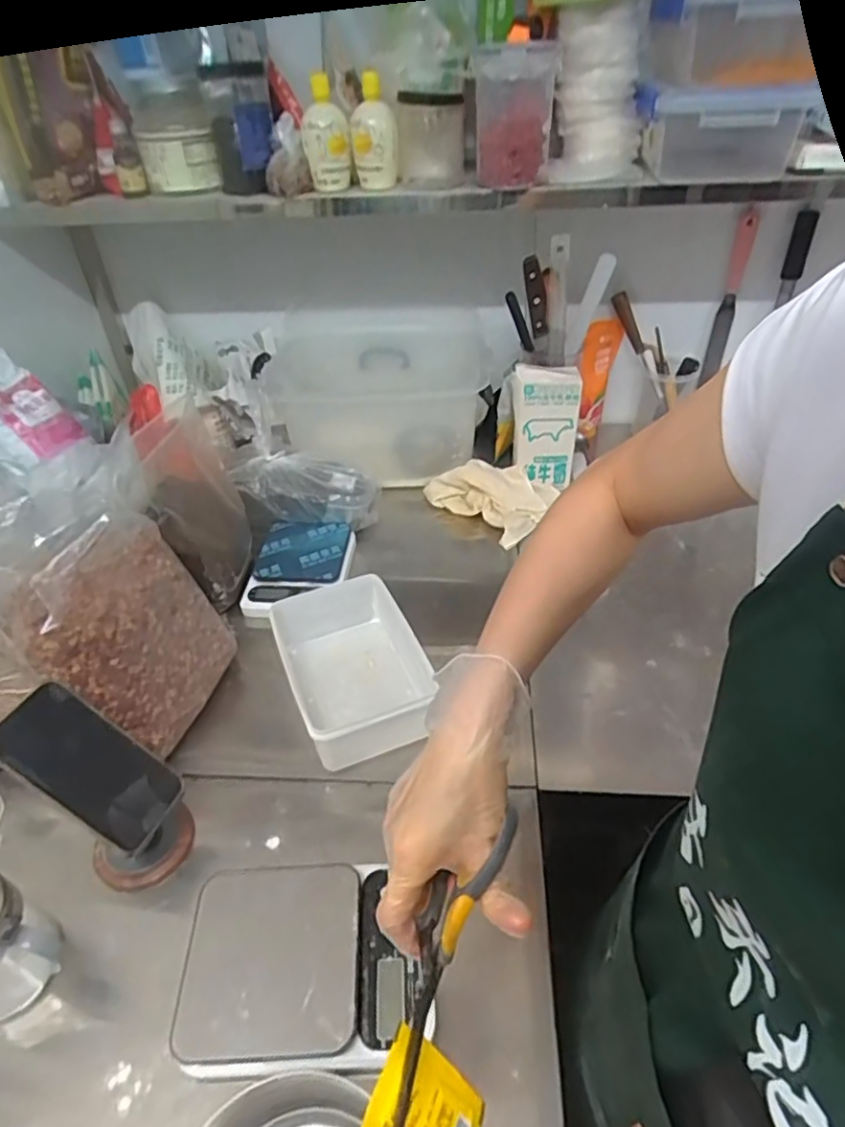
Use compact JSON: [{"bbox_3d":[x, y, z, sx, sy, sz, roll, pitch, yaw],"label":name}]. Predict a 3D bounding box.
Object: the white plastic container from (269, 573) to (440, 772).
[{"bbox_3d":[-0.080,0.123,0.749,0.146,0.075,0.217,-16,42,-15],"label":"white plastic container"}]

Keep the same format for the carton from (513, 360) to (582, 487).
[{"bbox_3d":[0.198,-0.225,1.026,0.101,0.189,0.056,2,40,6],"label":"carton"}]

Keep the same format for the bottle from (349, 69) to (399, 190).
[{"bbox_3d":[-0.062,-0.542,0.798,0.056,0.119,0.035,-2,40,1],"label":"bottle"}]

